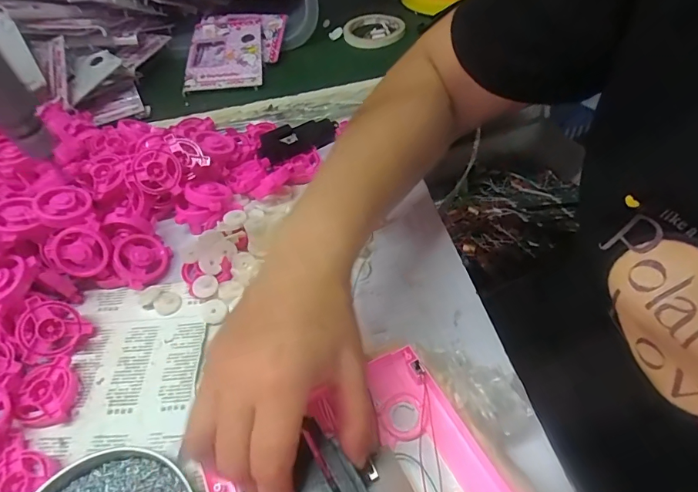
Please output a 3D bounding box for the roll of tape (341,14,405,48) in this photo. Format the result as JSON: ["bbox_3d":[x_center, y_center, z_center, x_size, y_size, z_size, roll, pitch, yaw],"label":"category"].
[{"bbox_3d":[0.042,-0.361,0.734,0.098,0.025,0.098,-2,50,2],"label":"roll of tape"}]

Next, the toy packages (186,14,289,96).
[{"bbox_3d":[-0.175,-0.302,0.678,0.148,0.025,0.164,-4,60,3],"label":"toy packages"}]

